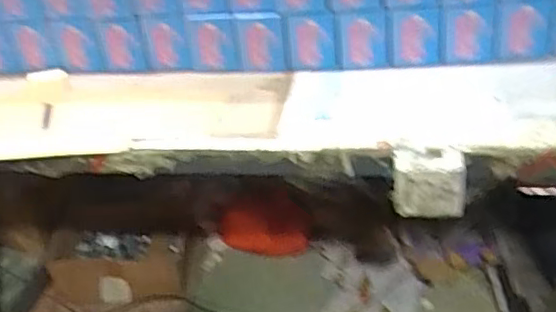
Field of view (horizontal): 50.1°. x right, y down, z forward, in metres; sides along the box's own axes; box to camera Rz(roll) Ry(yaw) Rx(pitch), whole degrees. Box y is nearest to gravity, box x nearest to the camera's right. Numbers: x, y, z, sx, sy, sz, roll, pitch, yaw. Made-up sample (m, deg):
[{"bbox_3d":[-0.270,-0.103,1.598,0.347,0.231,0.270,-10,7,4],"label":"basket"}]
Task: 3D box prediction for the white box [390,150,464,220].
[{"bbox_3d":[0.207,0.041,0.821,0.098,0.089,0.046,2,35,13],"label":"white box"}]

